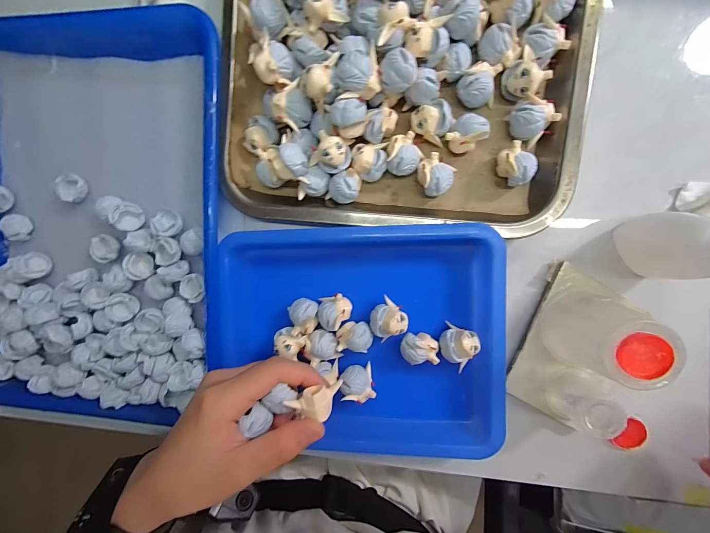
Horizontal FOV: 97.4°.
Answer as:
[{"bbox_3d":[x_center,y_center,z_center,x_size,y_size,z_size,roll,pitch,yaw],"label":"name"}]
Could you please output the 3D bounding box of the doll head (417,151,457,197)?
[{"bbox_3d":[0.059,-0.066,0.231,0.026,0.022,0.026,0,92,9],"label":"doll head"}]

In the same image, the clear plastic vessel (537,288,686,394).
[{"bbox_3d":[0.161,0.044,0.204,0.055,0.069,0.051,4,93,9],"label":"clear plastic vessel"}]

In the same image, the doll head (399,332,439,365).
[{"bbox_3d":[0.050,0.062,0.243,0.028,0.027,0.021,3,93,9],"label":"doll head"}]

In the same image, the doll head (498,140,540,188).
[{"bbox_3d":[0.115,-0.072,0.224,0.022,0.023,0.027,-37,86,8],"label":"doll head"}]

